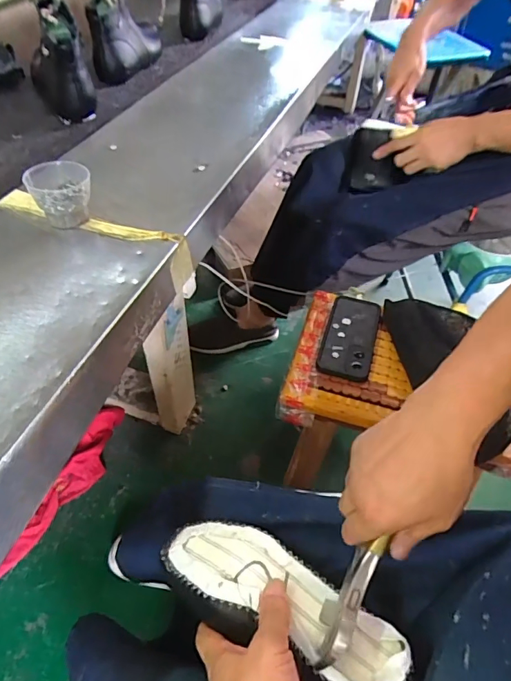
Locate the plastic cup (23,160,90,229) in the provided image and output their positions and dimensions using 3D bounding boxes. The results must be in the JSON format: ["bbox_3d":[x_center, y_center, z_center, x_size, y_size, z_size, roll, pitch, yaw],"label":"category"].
[{"bbox_3d":[-0.208,-0.155,0.477,0.065,0.051,0.055,-15,54,-16],"label":"plastic cup"}]

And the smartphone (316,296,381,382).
[{"bbox_3d":[0.153,-0.010,0.712,0.079,0.015,0.174,15,51,9],"label":"smartphone"}]

